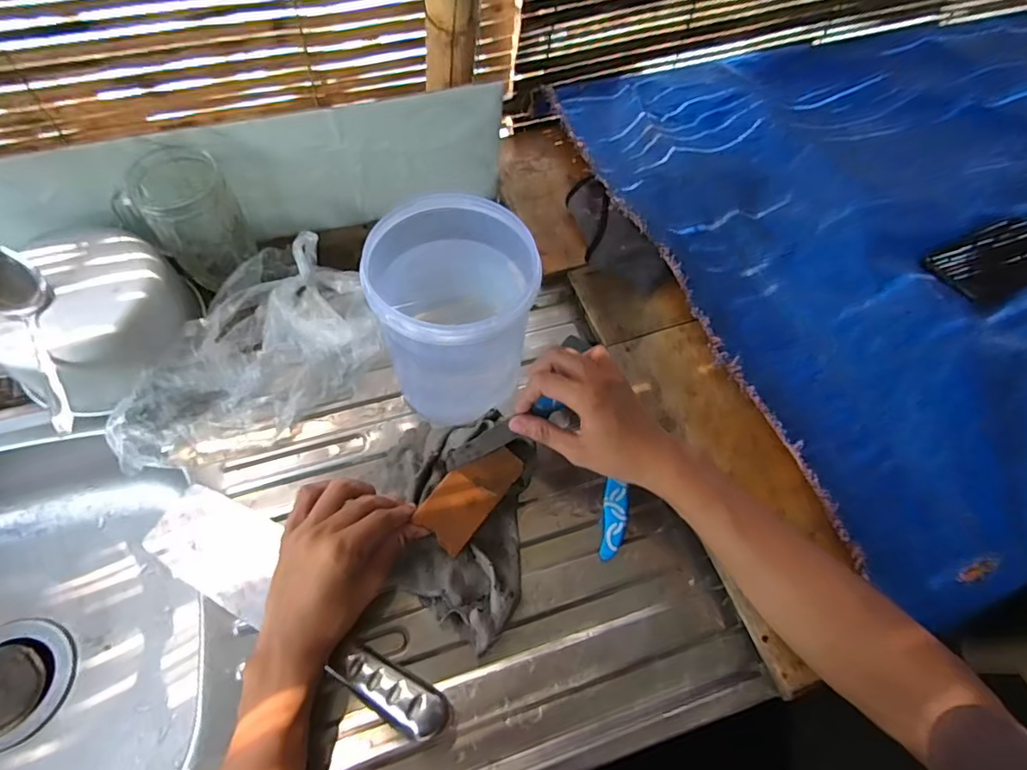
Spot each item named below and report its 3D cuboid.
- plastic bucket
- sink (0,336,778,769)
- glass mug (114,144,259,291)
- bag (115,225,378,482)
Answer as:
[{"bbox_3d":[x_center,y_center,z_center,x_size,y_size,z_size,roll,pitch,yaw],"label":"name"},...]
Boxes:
[{"bbox_3d":[-0.046,-0.058,0.468,0.125,0.146,0.126,2,61,-4],"label":"plastic bucket"},{"bbox_3d":[-0.265,0.191,0.471,0.846,0.147,0.399,-14,63,-12],"label":"sink"},{"bbox_3d":[-0.301,-0.153,0.516,0.093,0.114,0.080,35,64,14],"label":"glass mug"},{"bbox_3d":[-0.249,-0.026,0.516,0.257,0.064,0.150,-39,70,-15],"label":"bag"}]

